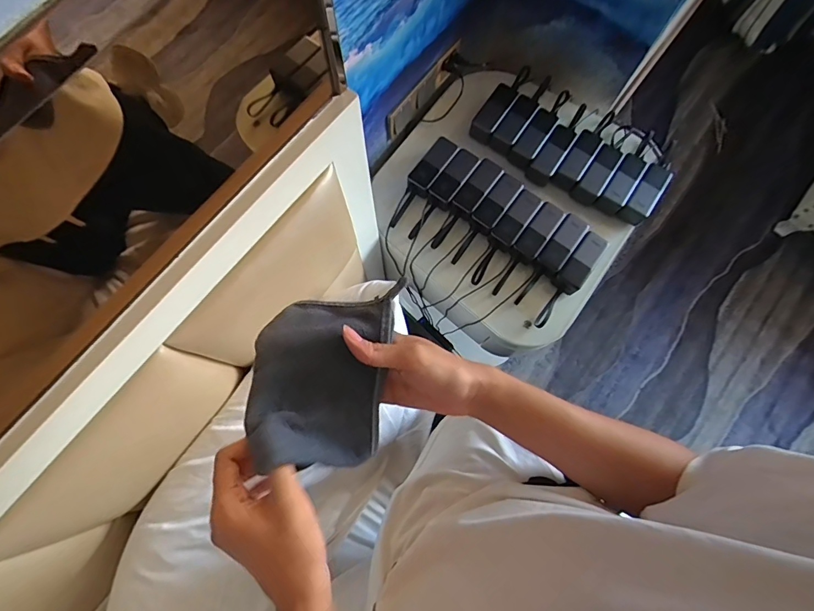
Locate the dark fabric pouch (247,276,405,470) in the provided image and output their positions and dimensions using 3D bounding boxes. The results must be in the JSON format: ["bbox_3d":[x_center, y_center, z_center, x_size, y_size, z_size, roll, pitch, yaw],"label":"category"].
[{"bbox_3d":[-0.066,0.056,0.346,0.107,0.046,0.133,1,76,0],"label":"dark fabric pouch"}]

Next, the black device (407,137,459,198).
[{"bbox_3d":[0.056,-0.318,0.992,0.056,0.030,0.139,37,92,8],"label":"black device"}]

